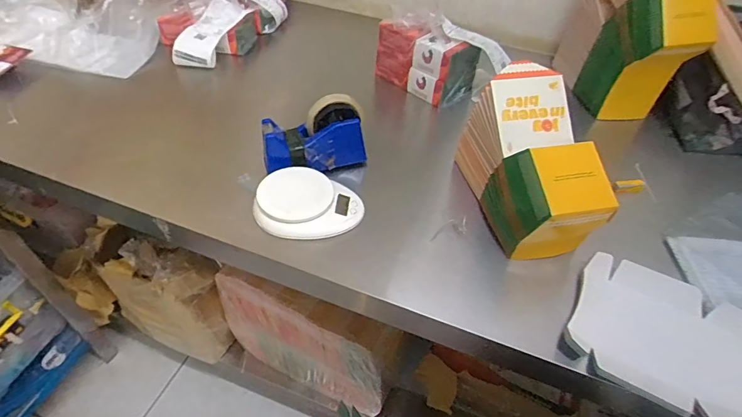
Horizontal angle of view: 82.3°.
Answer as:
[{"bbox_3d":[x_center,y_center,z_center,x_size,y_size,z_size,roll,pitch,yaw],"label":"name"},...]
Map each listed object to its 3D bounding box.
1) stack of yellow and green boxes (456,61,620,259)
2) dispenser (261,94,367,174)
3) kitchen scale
[{"bbox_3d":[0.221,-0.063,0.583,0.111,0.171,0.225,-6,47,-10],"label":"stack of yellow and green boxes"},{"bbox_3d":[-0.086,-0.113,0.662,0.162,0.098,0.068,-14,48,-16],"label":"dispenser"},{"bbox_3d":[-0.086,-0.007,0.610,0.150,0.037,0.108,6,46,2],"label":"kitchen scale"}]

